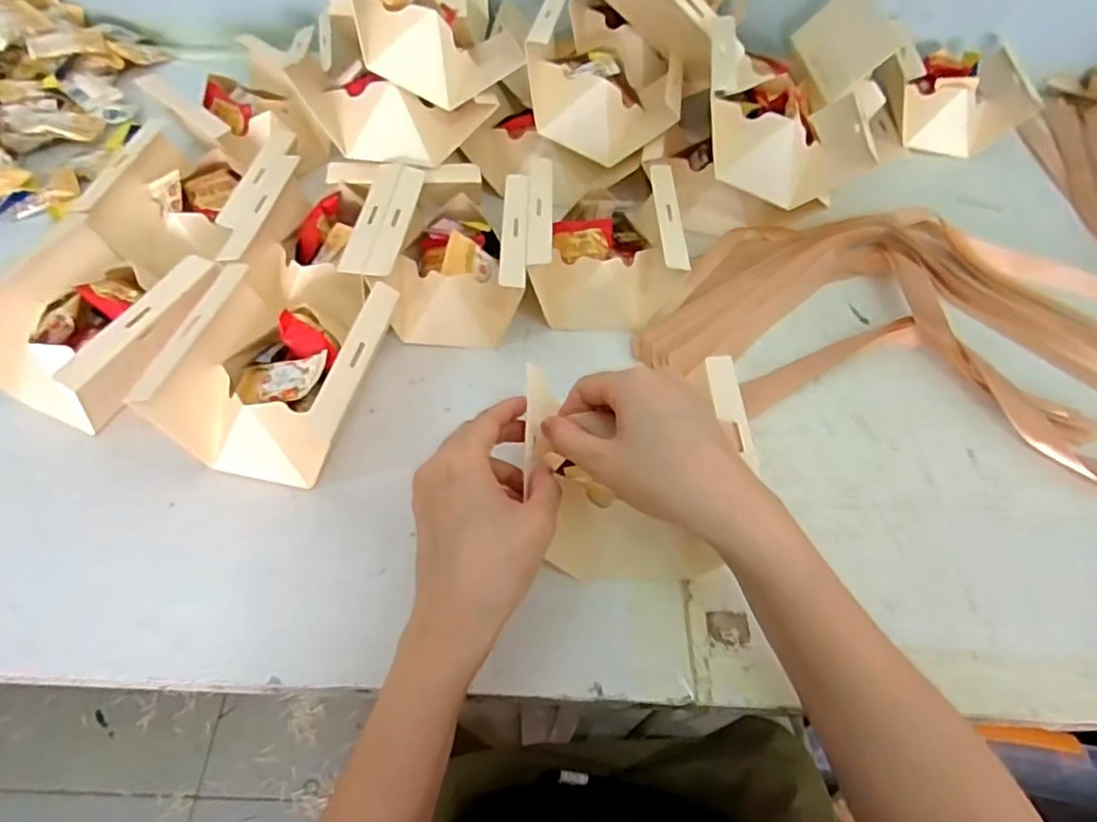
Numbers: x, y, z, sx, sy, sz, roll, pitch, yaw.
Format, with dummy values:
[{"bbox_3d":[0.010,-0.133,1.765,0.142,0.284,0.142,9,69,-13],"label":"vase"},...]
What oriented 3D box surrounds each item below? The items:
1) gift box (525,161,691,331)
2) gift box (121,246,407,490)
[{"bbox_3d":[0.041,-0.134,0.520,0.131,0.063,0.124,2,55,-4],"label":"gift box"},{"bbox_3d":[-0.178,-0.040,0.446,0.132,0.069,0.160,10,58,4],"label":"gift box"}]

